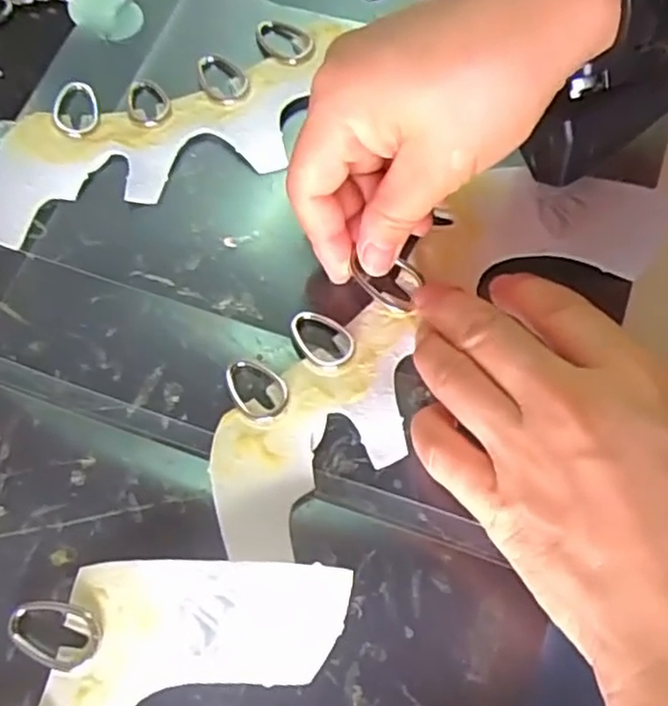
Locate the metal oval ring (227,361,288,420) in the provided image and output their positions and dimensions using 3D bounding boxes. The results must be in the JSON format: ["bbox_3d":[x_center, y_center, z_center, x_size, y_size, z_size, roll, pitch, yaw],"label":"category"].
[{"bbox_3d":[-0.029,0.013,0.256,0.018,0.004,0.027,-39,71,-12],"label":"metal oval ring"}]

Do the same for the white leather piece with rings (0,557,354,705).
[{"bbox_3d":[-0.088,0.139,0.205,0.079,0.014,0.210,33,73,15],"label":"white leather piece with rings"}]

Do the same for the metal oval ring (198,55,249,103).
[{"bbox_3d":[-0.052,-0.126,0.313,0.020,0.004,0.033,-34,70,-11],"label":"metal oval ring"}]

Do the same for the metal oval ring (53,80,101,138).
[{"bbox_3d":[-0.115,-0.109,0.307,0.019,0.005,0.030,4,67,-17],"label":"metal oval ring"}]

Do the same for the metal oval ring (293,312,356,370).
[{"bbox_3d":[-0.005,-0.005,0.264,0.028,0.004,0.019,39,74,17],"label":"metal oval ring"}]

